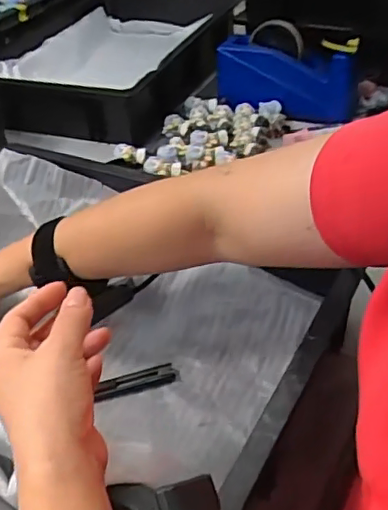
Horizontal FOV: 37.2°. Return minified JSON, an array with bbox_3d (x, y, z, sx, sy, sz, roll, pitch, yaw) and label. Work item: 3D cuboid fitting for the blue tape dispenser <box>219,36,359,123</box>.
[{"bbox_3d":[0.126,-0.235,0.775,0.190,0.099,0.049,13,40,-6],"label":"blue tape dispenser"}]

